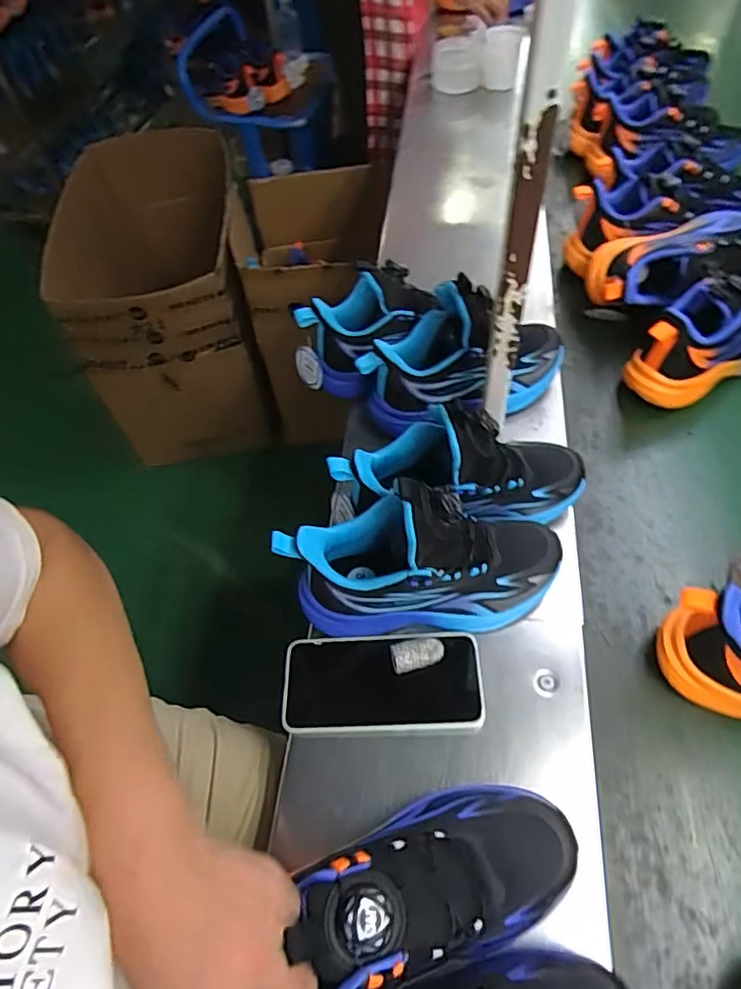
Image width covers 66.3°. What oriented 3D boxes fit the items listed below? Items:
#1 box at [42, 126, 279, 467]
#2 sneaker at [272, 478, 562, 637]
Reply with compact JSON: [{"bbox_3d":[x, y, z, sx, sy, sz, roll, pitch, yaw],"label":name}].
[{"bbox_3d":[-0.486,-0.470,1.439,0.397,0.500,0.571,-9,56,-3],"label":"box"},{"bbox_3d":[0.046,0.056,0.467,0.220,0.156,0.078,-2,56,2],"label":"sneaker"}]

